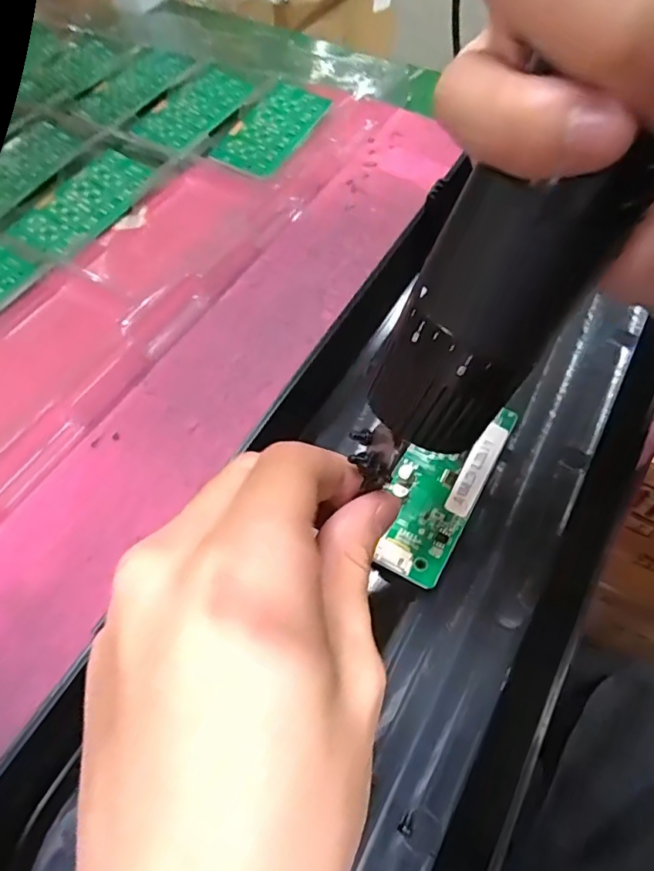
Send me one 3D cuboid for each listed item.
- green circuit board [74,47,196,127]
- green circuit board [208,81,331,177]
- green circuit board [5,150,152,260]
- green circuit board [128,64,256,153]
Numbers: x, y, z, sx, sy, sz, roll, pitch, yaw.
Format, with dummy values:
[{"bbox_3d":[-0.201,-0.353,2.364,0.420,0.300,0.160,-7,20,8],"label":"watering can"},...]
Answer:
[{"bbox_3d":[-0.152,-0.277,0.438,0.049,0.012,0.095,26,62,16],"label":"green circuit board"},{"bbox_3d":[-0.041,-0.220,0.395,0.054,0.004,0.092,24,67,12],"label":"green circuit board"},{"bbox_3d":[-0.159,-0.153,0.362,0.046,0.004,0.094,32,69,9],"label":"green circuit board"},{"bbox_3d":[-0.100,-0.248,0.417,0.053,0.007,0.096,25,62,16],"label":"green circuit board"}]

